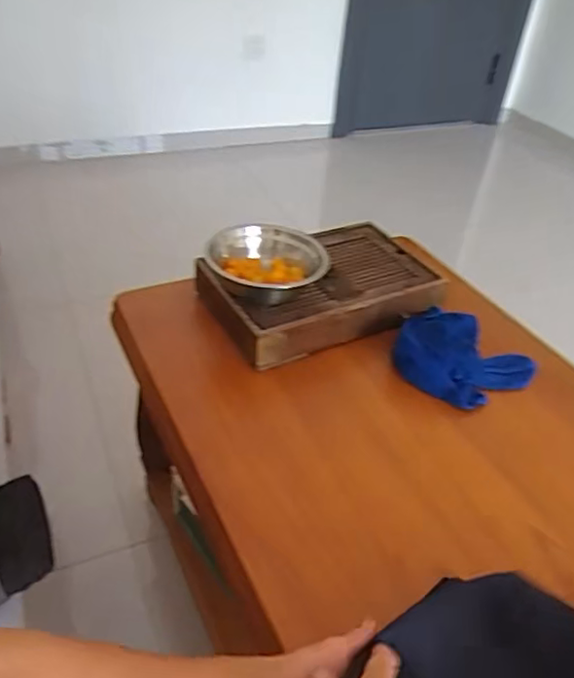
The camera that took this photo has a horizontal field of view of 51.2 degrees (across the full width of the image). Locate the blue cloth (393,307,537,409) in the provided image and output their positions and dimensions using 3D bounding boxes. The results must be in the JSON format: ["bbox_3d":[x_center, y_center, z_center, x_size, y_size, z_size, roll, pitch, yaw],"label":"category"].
[{"bbox_3d":[0.236,0.015,0.838,0.179,0.061,0.163,-19,45,-27],"label":"blue cloth"}]

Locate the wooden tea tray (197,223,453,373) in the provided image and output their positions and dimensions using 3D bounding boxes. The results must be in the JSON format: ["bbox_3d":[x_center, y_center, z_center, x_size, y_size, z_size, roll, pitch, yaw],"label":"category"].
[{"bbox_3d":[0.053,-0.079,0.923,0.332,0.073,0.210,-14,42,-22],"label":"wooden tea tray"}]

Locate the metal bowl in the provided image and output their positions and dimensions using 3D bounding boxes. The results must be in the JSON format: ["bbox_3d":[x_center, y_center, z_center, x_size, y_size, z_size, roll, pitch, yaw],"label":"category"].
[{"bbox_3d":[-0.030,-0.104,0.868,0.164,0.055,0.171,3,39,-2],"label":"metal bowl"}]

